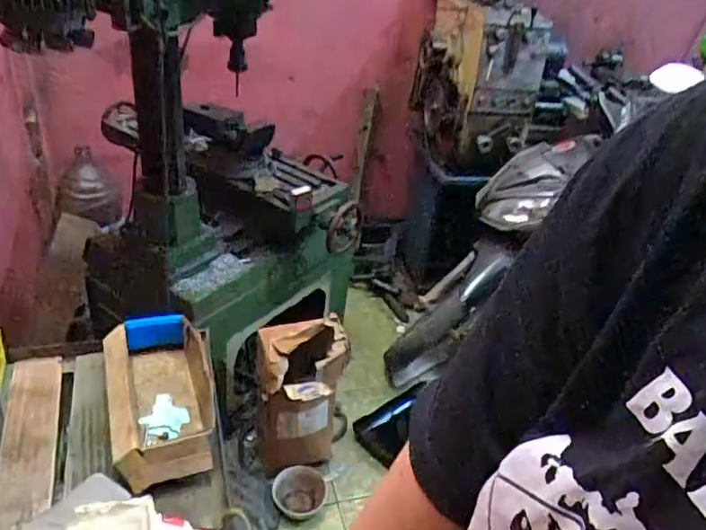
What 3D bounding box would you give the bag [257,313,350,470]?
[{"bbox_3d":[-0.141,0.368,1.575,0.229,0.416,0.186,1,34,-11],"label":"bag"}]

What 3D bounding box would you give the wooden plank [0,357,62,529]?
[{"bbox_3d":[-0.440,0.239,0.795,0.068,0.025,0.317,-5,35,-20],"label":"wooden plank"}]

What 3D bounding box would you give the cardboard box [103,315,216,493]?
[{"bbox_3d":[-0.274,0.191,0.853,0.149,0.059,0.268,-7,36,-21],"label":"cardboard box"}]

